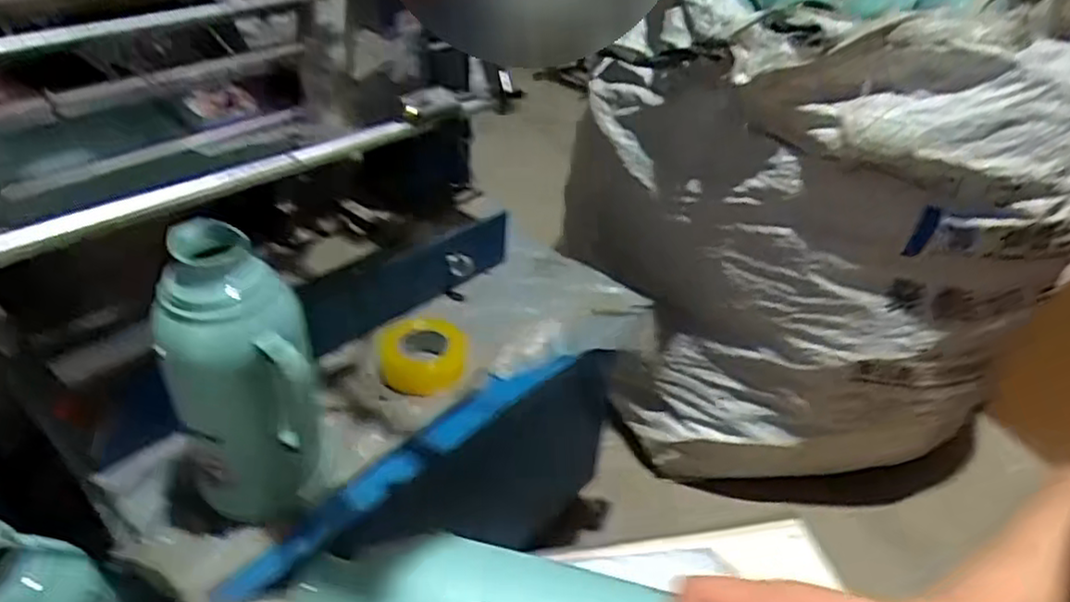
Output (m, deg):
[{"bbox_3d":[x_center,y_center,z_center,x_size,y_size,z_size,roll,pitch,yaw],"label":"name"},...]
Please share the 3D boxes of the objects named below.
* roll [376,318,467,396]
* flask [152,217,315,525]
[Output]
[{"bbox_3d":[-0.174,0.079,1.079,0.136,0.046,0.133,2,36,-3],"label":"roll"},{"bbox_3d":[-0.322,0.104,0.783,0.146,0.345,0.130,-17,41,-26],"label":"flask"}]

